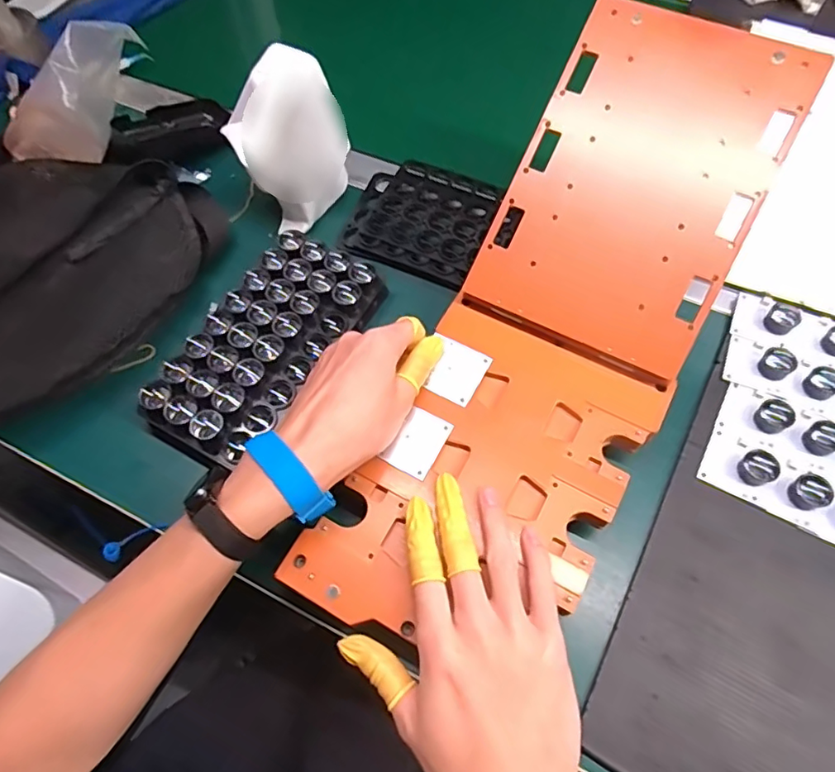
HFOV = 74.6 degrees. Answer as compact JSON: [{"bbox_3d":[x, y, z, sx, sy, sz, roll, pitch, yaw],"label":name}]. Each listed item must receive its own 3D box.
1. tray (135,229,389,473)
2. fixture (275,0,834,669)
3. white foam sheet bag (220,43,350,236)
[{"bbox_3d":[-0.117,-0.032,0.423,0.091,0.031,0.191,28,68,15],"label":"tray"},{"bbox_3d":[0.098,-0.041,0.368,0.166,0.067,0.447,30,84,16],"label":"fixture"},{"bbox_3d":[-0.105,-0.206,0.466,0.094,0.125,0.025,-39,48,-13],"label":"white foam sheet bag"}]

